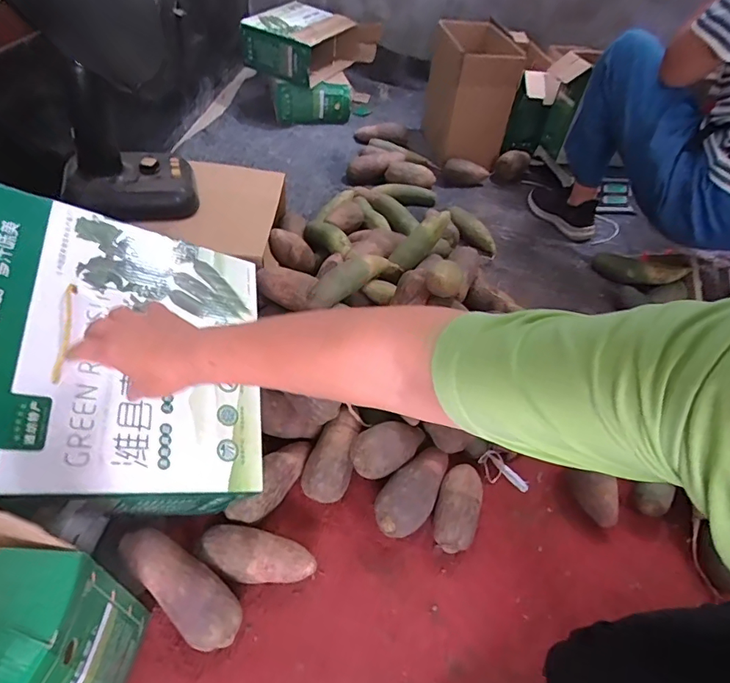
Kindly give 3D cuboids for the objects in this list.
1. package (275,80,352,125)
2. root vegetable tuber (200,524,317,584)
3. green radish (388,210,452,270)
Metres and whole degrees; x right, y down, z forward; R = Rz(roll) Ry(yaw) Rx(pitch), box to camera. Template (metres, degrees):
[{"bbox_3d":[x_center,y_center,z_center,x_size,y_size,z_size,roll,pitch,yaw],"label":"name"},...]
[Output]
[{"bbox_3d":[-0.180,-0.852,1.639,0.265,0.125,0.060,-7,49,-13],"label":"package"},{"bbox_3d":[-0.146,0.297,0.636,0.153,0.059,0.063,11,47,3],"label":"root vegetable tuber"},{"bbox_3d":[0.123,-0.216,0.985,0.044,0.054,0.188,38,74,26],"label":"green radish"}]

